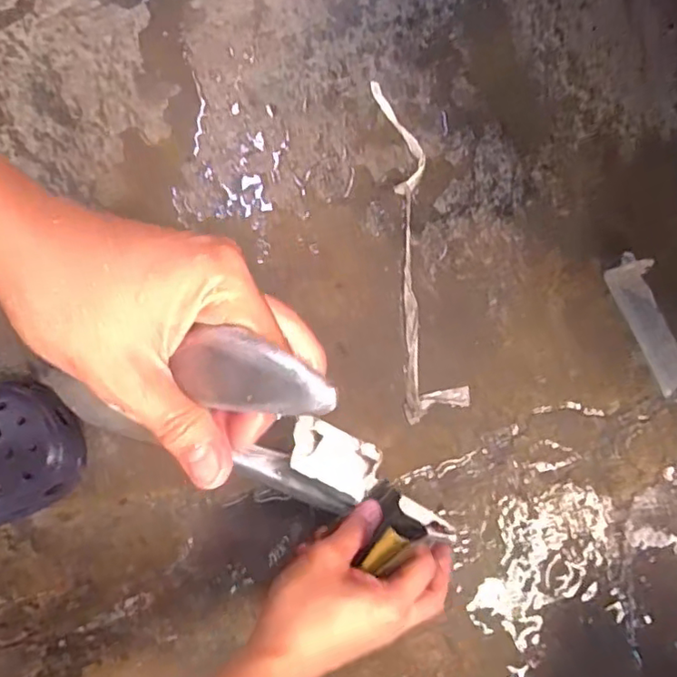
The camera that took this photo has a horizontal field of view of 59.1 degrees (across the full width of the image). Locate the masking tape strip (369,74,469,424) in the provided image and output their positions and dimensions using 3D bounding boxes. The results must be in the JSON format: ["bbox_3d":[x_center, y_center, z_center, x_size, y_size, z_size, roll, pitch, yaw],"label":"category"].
[{"bbox_3d":[0.073,-0.098,0.587,0.056,0.010,0.352,-6,76,-1],"label":"masking tape strip"}]

